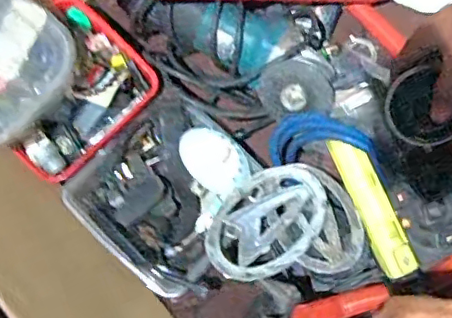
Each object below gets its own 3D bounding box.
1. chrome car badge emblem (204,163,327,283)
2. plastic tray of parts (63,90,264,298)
[{"bbox_3d":[0.042,0.062,0.567,0.137,0.018,0.091,-41,83,-8],"label":"chrome car badge emblem"},{"bbox_3d":[-0.061,0.033,0.590,0.161,0.043,0.168,41,82,6],"label":"plastic tray of parts"}]

